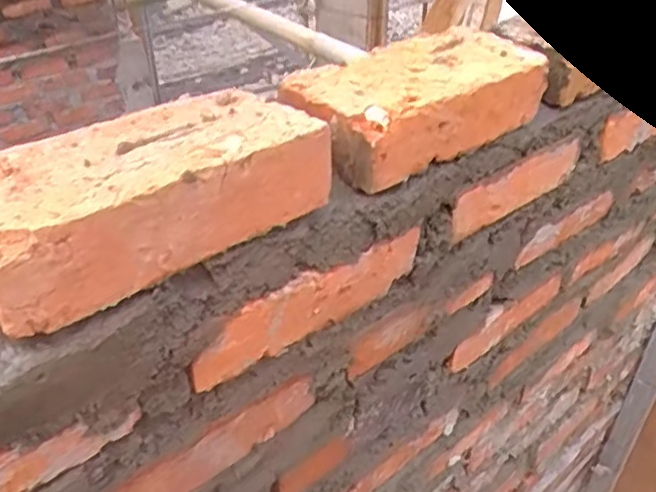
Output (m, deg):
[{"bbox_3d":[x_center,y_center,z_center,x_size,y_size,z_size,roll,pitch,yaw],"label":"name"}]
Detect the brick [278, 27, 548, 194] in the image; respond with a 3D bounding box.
[{"bbox_3d":[0.053,-0.089,0.385,0.161,0.041,0.080,-27,44,-32],"label":"brick"}]

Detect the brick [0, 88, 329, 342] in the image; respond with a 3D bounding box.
[{"bbox_3d":[-0.083,-0.028,0.291,0.163,0.042,0.084,-27,44,-32],"label":"brick"}]

